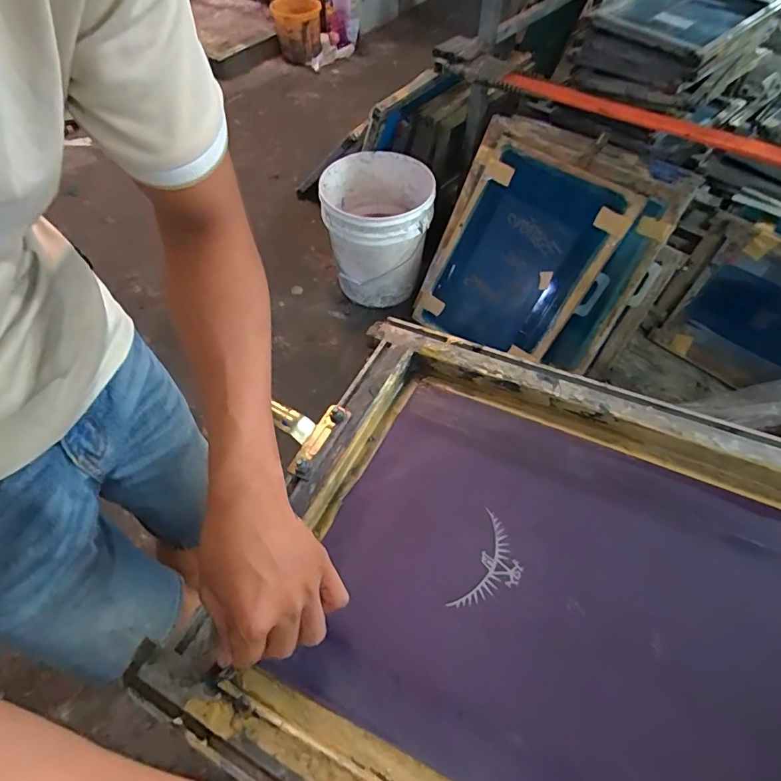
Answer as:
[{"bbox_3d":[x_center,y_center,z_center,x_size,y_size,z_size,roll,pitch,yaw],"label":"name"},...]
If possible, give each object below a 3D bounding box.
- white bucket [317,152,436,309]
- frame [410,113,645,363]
[{"bbox_3d":[-0.029,-0.478,1.449,0.298,0.345,0.319,0,55,0],"label":"white bucket"},{"bbox_3d":[0.321,-0.364,1.314,0.452,0.558,0.056,38,28,19],"label":"frame"}]

